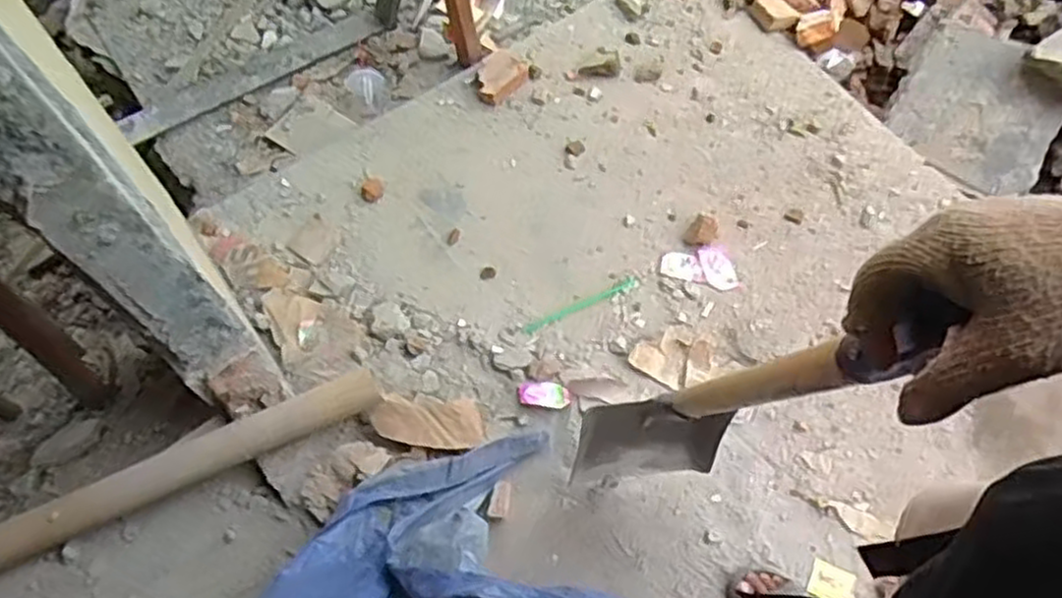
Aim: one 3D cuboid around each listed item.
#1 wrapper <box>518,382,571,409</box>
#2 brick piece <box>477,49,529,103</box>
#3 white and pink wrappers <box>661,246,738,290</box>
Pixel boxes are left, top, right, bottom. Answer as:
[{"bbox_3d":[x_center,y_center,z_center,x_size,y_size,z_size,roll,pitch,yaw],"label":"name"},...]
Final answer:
[{"bbox_3d":[0.027,0.182,1.468,0.097,0.010,0.050,5,65,2],"label":"wrapper"},{"bbox_3d":[-0.067,-0.527,1.780,0.100,0.049,0.137,35,69,14],"label":"brick piece"},{"bbox_3d":[0.357,-0.072,1.604,0.159,0.006,0.093,15,65,6],"label":"white and pink wrappers"}]

